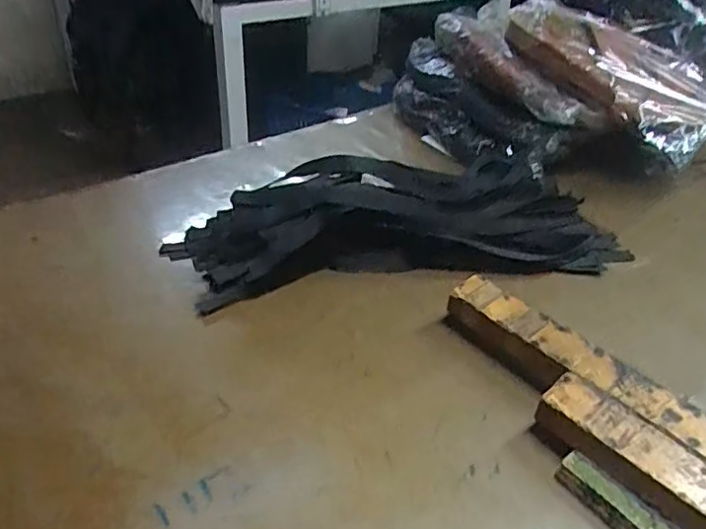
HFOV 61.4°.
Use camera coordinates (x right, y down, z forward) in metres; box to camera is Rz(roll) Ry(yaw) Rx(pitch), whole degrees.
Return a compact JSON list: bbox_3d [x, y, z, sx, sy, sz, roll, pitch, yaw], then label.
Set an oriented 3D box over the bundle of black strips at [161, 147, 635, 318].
[{"bbox_3d":[0.048,-0.052,0.572,0.439,0.081,0.151,-6,38,-13],"label":"bundle of black strips"}]

